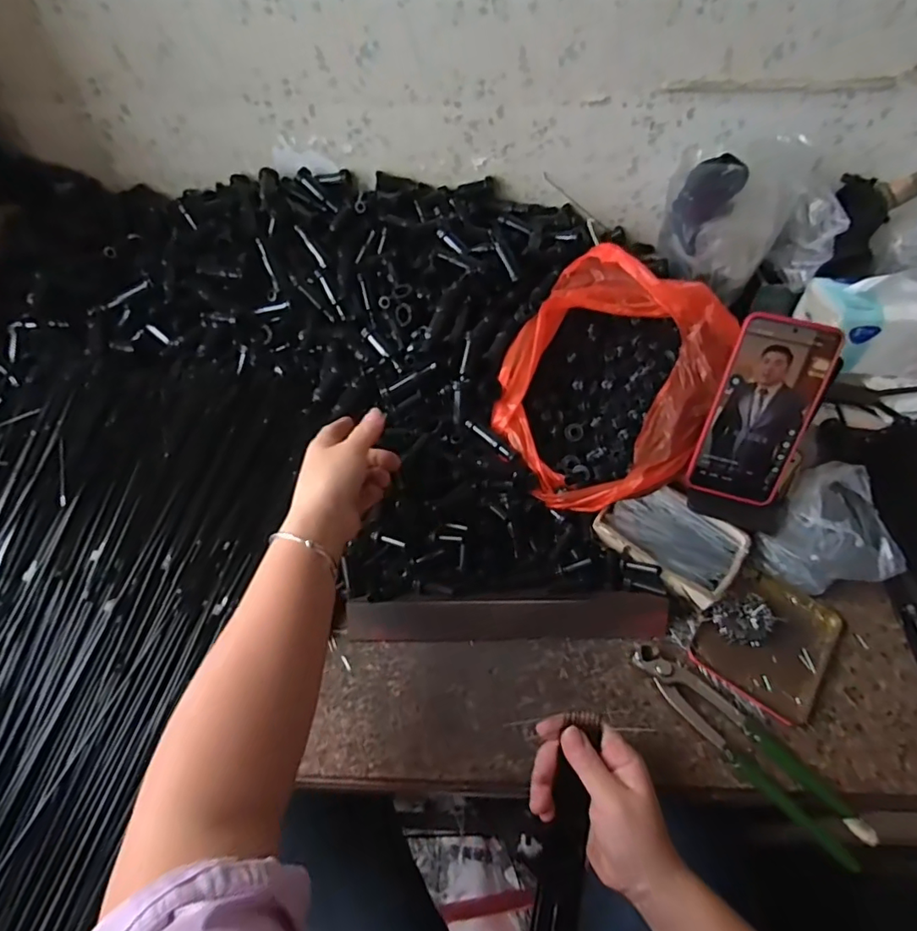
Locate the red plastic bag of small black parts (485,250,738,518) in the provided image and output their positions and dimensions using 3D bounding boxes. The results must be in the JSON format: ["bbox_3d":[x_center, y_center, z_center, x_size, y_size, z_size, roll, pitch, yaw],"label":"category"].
[{"bbox_3d":[0.142,-0.081,0.538,0.205,0.142,0.229,32,61,20],"label":"red plastic bag of small black parts"}]

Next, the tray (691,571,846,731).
[{"bbox_3d":[0.276,0.152,0.483,0.102,0.022,0.117,32,61,20],"label":"tray"}]

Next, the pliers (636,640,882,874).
[{"bbox_3d":[0.226,0.219,0.432,0.044,0.017,0.195,-39,64,-24],"label":"pliers"}]

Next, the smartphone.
[{"bbox_3d":[0.265,-0.046,0.475,0.077,0.160,0.012,14,24,9],"label":"smartphone"}]

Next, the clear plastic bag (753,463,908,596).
[{"bbox_3d":[0.342,0.057,0.513,0.105,0.051,0.113,2,55,1],"label":"clear plastic bag"}]

